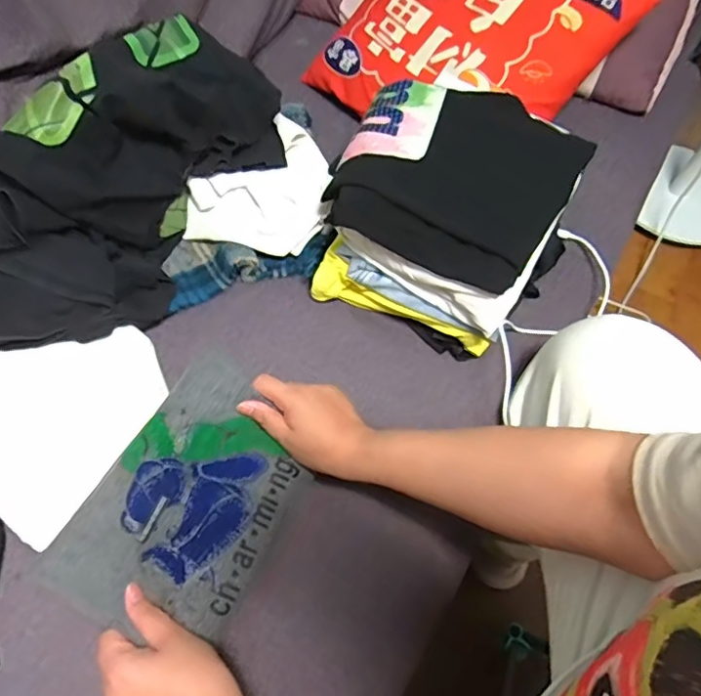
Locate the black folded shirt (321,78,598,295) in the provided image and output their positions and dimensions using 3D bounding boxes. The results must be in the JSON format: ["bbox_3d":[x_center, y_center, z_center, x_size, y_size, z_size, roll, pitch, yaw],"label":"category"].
[{"bbox_3d":[0.118,-0.196,0.612,0.254,0.048,0.244,21,60,8],"label":"black folded shirt"}]

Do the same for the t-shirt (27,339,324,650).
[{"bbox_3d":[-0.143,0.144,0.515,0.162,0.025,0.231,36,64,-4],"label":"t-shirt"}]

